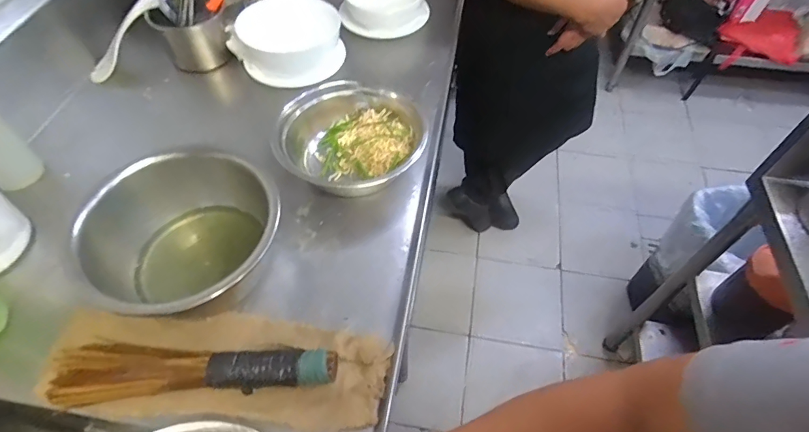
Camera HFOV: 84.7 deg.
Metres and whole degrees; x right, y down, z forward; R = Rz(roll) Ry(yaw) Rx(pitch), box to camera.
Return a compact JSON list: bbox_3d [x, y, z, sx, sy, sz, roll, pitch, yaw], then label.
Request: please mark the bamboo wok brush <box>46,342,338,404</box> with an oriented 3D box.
[{"bbox_3d":[-0.232,0.171,0.498,0.307,0.048,0.062,-3,55,-2],"label":"bamboo wok brush"}]

